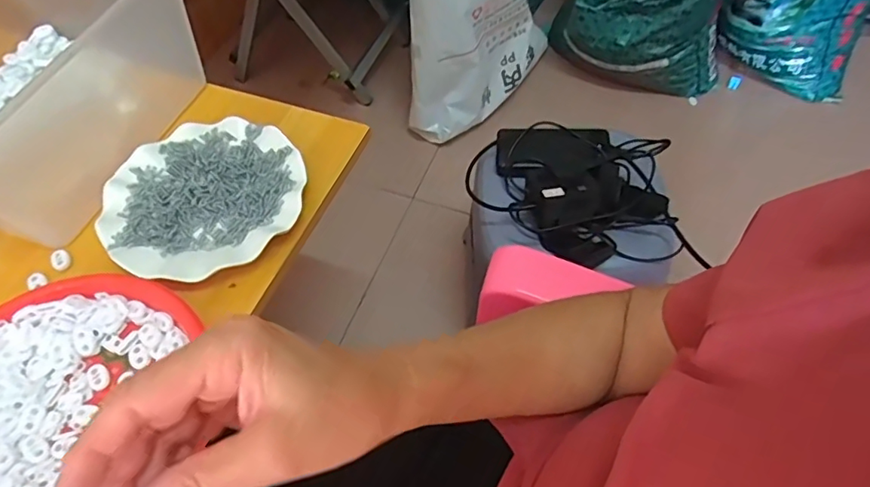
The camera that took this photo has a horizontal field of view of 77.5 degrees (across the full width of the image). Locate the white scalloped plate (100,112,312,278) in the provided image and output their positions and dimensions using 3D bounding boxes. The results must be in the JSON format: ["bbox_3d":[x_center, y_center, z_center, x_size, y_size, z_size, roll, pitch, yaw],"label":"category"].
[{"bbox_3d":[-0.216,-0.045,0.514,0.181,0.020,0.173,-2,60,3],"label":"white scalloped plate"}]

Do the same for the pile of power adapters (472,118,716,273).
[{"bbox_3d":[0.188,-0.075,0.730,0.292,0.076,0.206,12,62,10],"label":"pile of power adapters"}]

